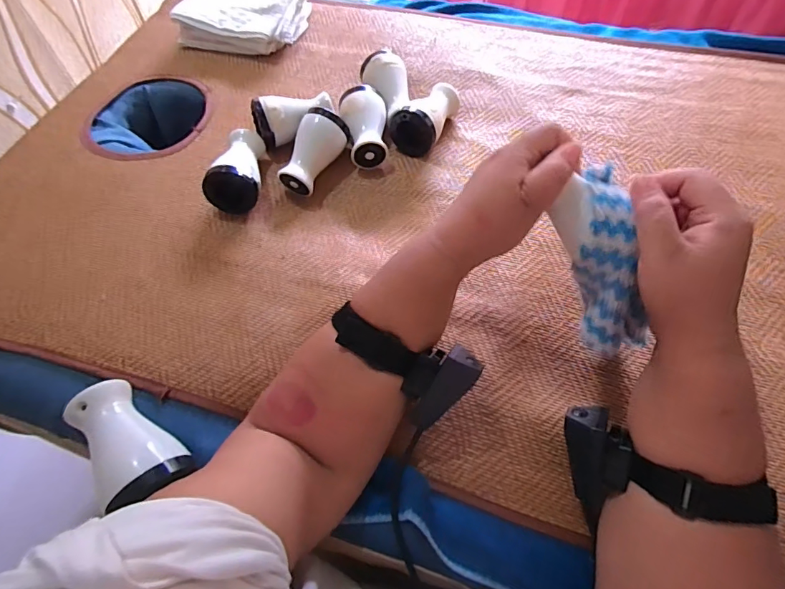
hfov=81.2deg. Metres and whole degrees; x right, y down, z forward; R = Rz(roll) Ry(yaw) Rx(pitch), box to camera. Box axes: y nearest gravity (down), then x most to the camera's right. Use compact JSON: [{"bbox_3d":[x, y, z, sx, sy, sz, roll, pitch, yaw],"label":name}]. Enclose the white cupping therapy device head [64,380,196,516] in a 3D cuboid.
[{"bbox_3d":[-0.185,0.109,0.317,0.092,0.046,0.055,35,66,21],"label":"white cupping therapy device head"}]

